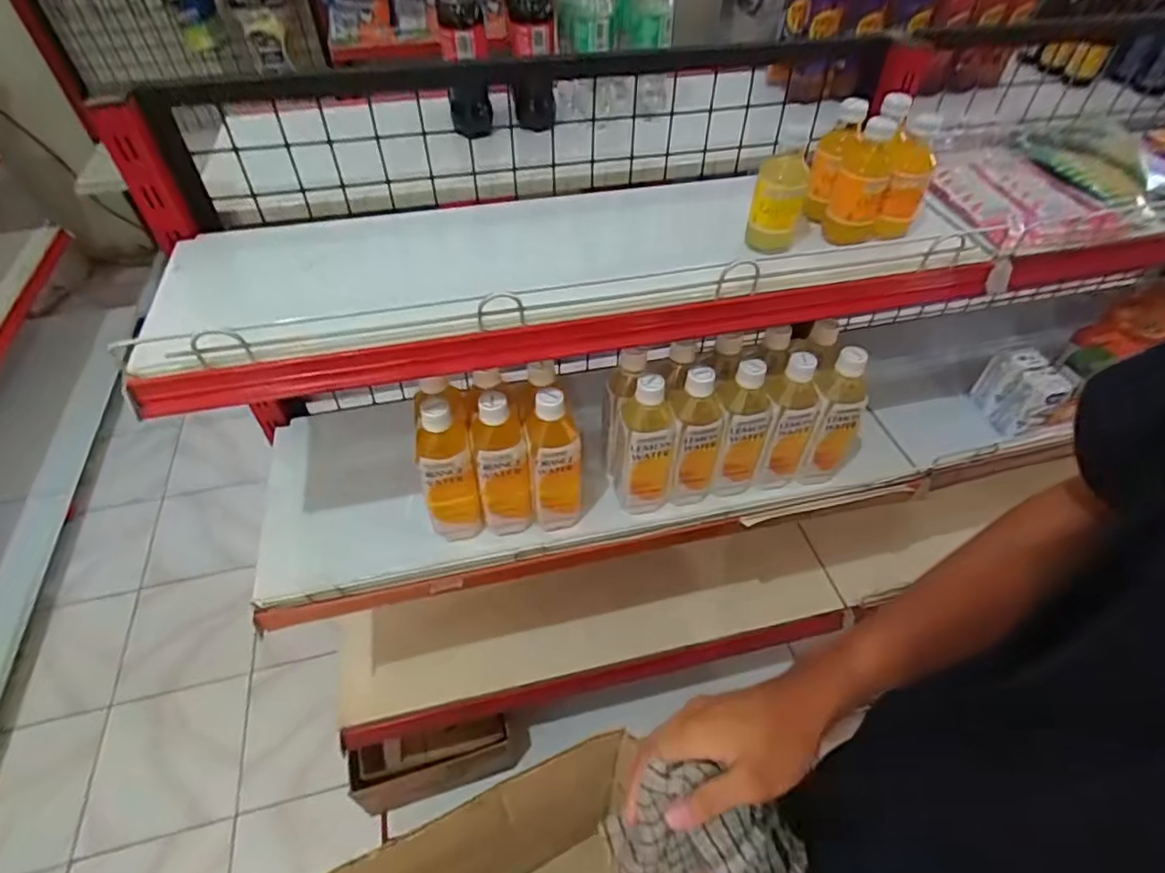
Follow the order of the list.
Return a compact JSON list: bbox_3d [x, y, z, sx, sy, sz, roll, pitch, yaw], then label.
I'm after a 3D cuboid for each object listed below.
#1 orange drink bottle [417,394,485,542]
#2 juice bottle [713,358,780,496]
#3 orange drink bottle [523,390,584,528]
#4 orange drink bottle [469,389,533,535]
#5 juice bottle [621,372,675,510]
[{"bbox_3d":[-0.157,0.036,0.705,0.061,0.199,0.067,-11,49,-11],"label":"orange drink bottle"},{"bbox_3d":[0.198,-0.005,0.745,0.063,0.198,0.058,15,49,13],"label":"juice bottle"},{"bbox_3d":[-0.034,0.026,0.716,0.060,0.198,0.068,-6,48,-6],"label":"orange drink bottle"},{"bbox_3d":[-0.095,0.035,0.707,0.058,0.205,0.057,-10,48,-9],"label":"orange drink bottle"},{"bbox_3d":[0.076,0.011,0.726,0.062,0.202,0.055,-8,48,-8],"label":"juice bottle"}]

